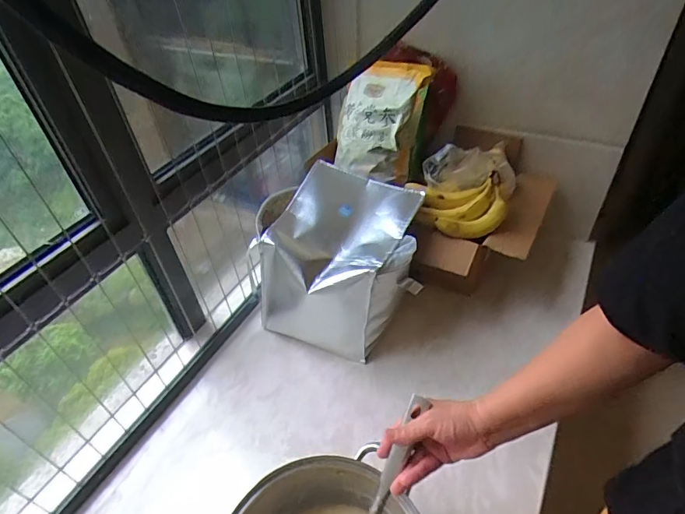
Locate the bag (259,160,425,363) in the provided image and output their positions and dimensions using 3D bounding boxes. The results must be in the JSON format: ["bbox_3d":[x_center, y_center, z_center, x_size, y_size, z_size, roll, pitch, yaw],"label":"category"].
[{"bbox_3d":[-0.007,0.018,1.034,0.343,0.334,0.309,10,43,19],"label":"bag"}]

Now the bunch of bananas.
[{"bbox_3d":[0.271,-0.114,1.017,0.206,0.096,0.106,-7,40,0],"label":"bunch of bananas"}]

